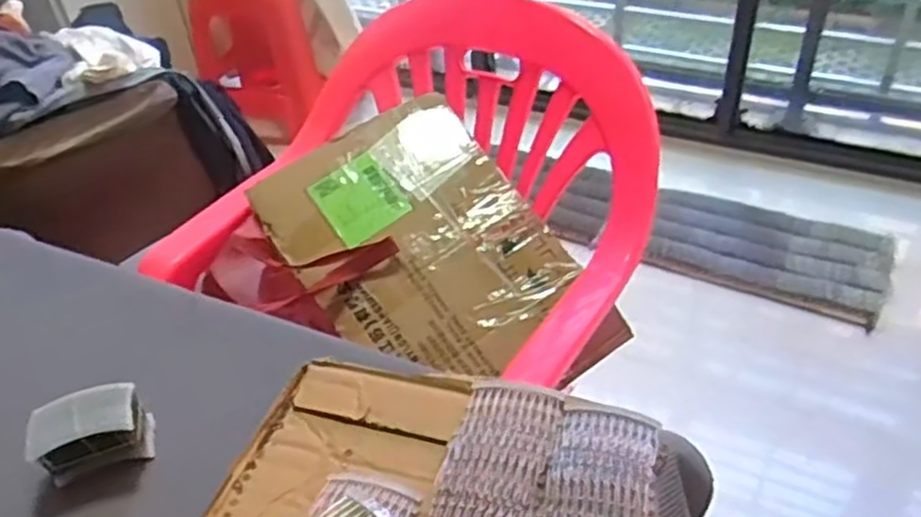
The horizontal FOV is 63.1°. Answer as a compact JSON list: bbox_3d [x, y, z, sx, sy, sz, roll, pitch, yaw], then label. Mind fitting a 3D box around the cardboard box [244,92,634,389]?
[{"bbox_3d":[-0.035,0.001,0.930,0.288,0.040,0.421,-34,72,-14],"label":"cardboard box"}]

